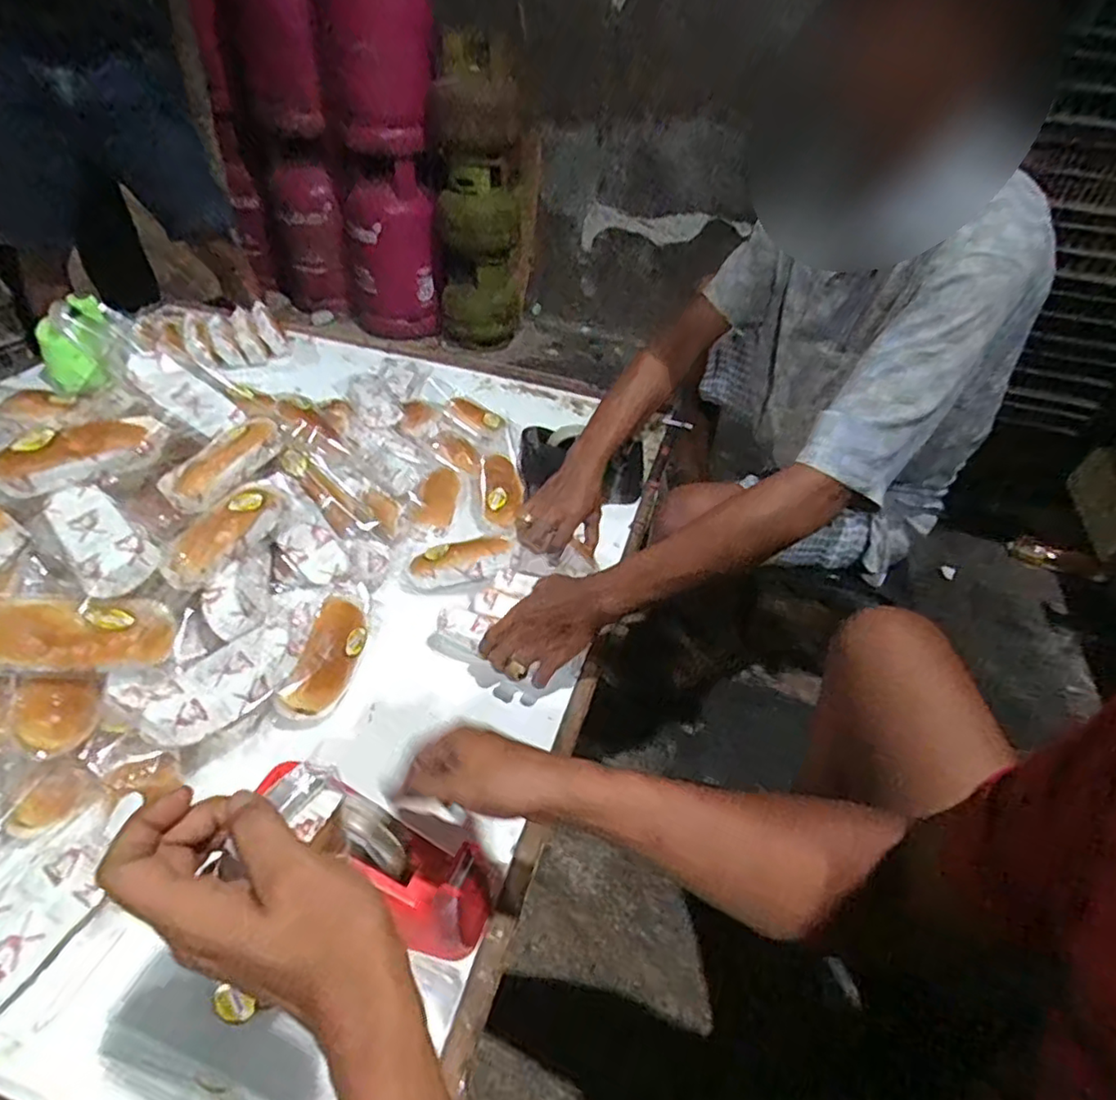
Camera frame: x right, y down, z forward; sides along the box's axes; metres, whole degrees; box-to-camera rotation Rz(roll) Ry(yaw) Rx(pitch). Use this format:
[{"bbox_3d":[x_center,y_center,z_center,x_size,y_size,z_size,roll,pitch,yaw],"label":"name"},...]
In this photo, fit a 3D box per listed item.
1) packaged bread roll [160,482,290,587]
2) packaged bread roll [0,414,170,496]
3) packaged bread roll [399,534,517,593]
[{"bbox_3d":[-0.340,-0.025,0.654,0.057,0.042,0.154,10,40,4],"label":"packaged bread roll"},{"bbox_3d":[-0.468,-0.098,0.621,0.145,0.042,0.057,-25,49,-32],"label":"packaged bread roll"},{"bbox_3d":[-0.128,0.017,0.816,0.149,0.032,0.057,-17,44,-8],"label":"packaged bread roll"}]

